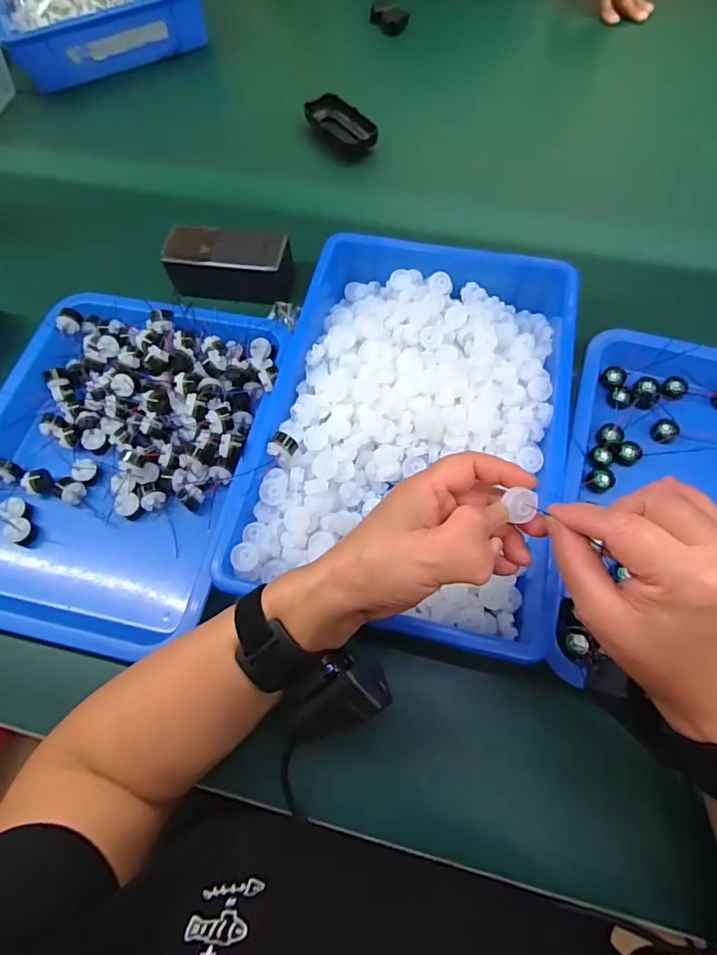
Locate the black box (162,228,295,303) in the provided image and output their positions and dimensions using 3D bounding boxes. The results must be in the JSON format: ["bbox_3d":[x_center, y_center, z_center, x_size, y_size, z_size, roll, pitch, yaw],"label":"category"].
[{"bbox_3d":[-0.139,-0.227,0.522,0.128,0.052,0.058,5,66,4],"label":"black box"}]

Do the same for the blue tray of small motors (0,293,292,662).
[{"bbox_3d":[-0.220,-0.021,0.448,0.269,0.056,0.325,10,67,6],"label":"blue tray of small motors"}]

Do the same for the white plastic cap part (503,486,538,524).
[{"bbox_3d":[0.092,0.015,0.280,0.019,0.007,0.019,24,69,12],"label":"white plastic cap part"}]

